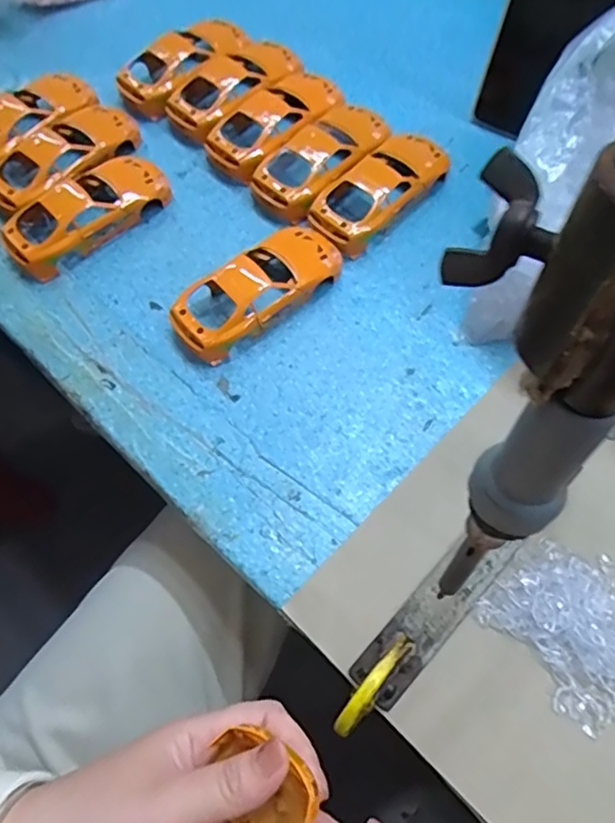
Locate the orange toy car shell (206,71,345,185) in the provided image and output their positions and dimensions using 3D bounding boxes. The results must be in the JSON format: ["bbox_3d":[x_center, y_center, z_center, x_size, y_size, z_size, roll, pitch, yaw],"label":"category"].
[{"bbox_3d":[-0.027,-0.241,0.491,0.057,0.024,0.135,35,70,16],"label":"orange toy car shell"}]

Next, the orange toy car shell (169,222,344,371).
[{"bbox_3d":[-0.035,-0.087,0.422,0.129,0.026,0.051,-39,70,-16],"label":"orange toy car shell"}]

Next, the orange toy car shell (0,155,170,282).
[{"bbox_3d":[-0.169,-0.156,0.450,0.125,0.031,0.063,-38,70,-15],"label":"orange toy car shell"}]

